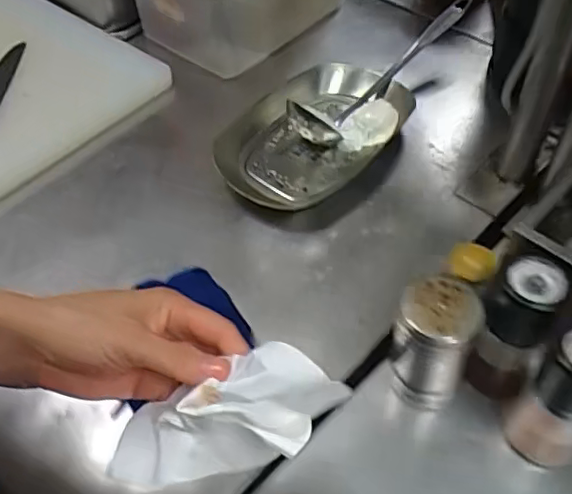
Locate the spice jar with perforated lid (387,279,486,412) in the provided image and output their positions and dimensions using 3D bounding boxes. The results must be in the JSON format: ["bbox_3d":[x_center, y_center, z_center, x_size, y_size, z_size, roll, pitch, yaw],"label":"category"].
[{"bbox_3d":[0.116,0.080,0.493,0.059,0.114,0.058,-1,51,1],"label":"spice jar with perforated lid"}]

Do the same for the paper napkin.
[{"bbox_3d":[-0.034,0.099,0.329,0.128,0.062,0.045,-30,48,22],"label":"paper napkin"}]

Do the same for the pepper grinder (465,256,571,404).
[{"bbox_3d":[0.178,0.066,0.482,0.048,0.125,0.052,21,54,17],"label":"pepper grinder"}]

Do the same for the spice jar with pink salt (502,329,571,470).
[{"bbox_3d":[0.204,0.115,0.446,0.052,0.138,0.045,33,59,24],"label":"spice jar with pink salt"}]

